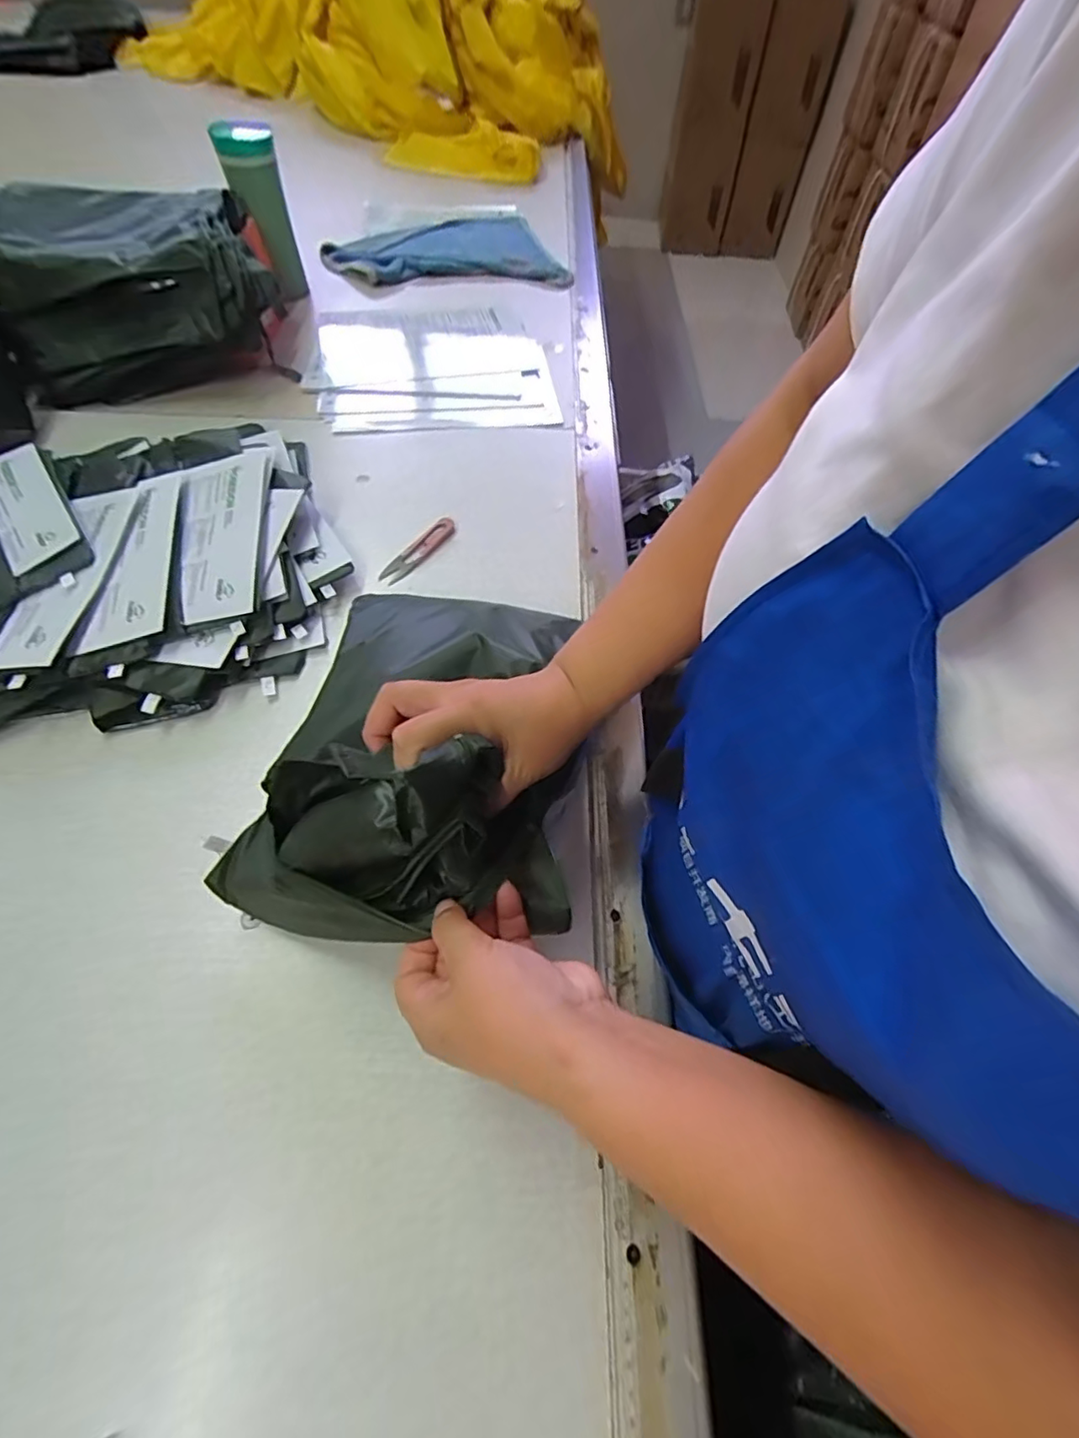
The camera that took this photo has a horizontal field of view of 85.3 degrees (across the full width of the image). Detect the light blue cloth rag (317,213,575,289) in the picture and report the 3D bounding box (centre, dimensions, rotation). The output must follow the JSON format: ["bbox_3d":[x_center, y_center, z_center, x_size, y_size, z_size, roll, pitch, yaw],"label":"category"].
[{"bbox_3d":[-0.177,-0.842,1.037,0.395,0.031,0.323,-14,60,-12],"label":"light blue cloth rag"}]

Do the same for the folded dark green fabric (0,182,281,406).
[{"bbox_3d":[-0.486,-0.519,0.716,0.313,0.142,0.238,-11,59,-10],"label":"folded dark green fabric"}]

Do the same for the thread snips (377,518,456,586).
[{"bbox_3d":[-0.124,-0.174,0.602,0.025,0.008,0.102,30,61,15],"label":"thread snips"}]

